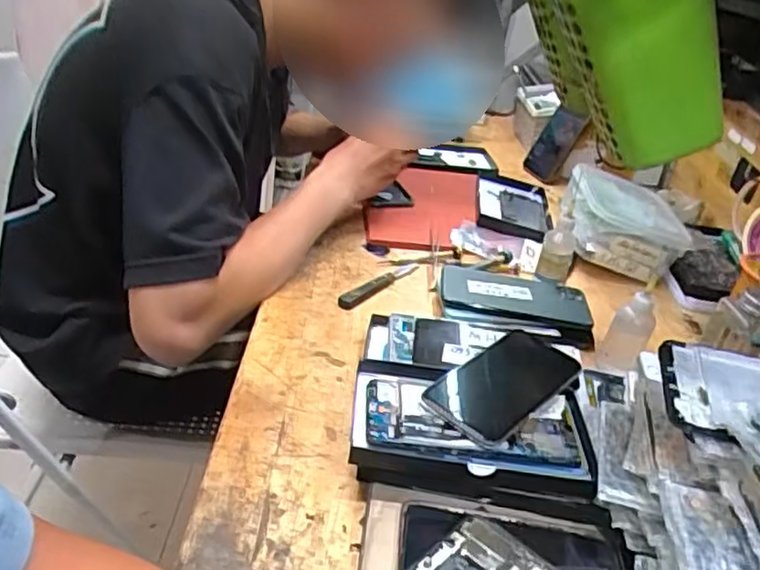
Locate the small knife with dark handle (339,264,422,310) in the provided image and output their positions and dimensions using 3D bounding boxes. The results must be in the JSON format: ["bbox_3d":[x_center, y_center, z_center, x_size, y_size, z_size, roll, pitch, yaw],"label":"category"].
[{"bbox_3d":[0.000,-0.004,0.720,0.023,0.007,0.125,27,35,28],"label":"small knife with dark handle"}]

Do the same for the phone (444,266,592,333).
[{"bbox_3d":[0.142,0.008,0.703,0.155,0.016,0.083,10,37,0],"label":"phone"}]

